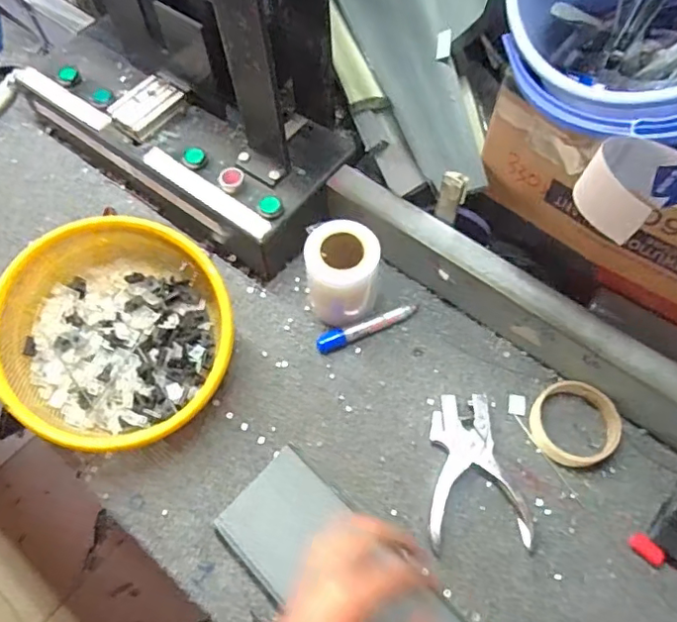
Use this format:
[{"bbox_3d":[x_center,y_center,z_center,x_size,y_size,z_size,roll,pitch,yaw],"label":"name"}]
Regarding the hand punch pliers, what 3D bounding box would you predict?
[{"bbox_3d":[0.130,0.160,0.570,0.097,0.024,0.151,-8,62,-3],"label":"hand punch pliers"}]

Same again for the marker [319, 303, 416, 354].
[{"bbox_3d":[0.034,0.018,0.652,0.125,0.016,0.022,-22,64,-10],"label":"marker"}]

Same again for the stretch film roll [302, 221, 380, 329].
[{"bbox_3d":[0.004,-0.036,0.628,0.076,0.111,0.073,-1,62,1],"label":"stretch film roll"}]

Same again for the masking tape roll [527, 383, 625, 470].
[{"bbox_3d":[0.247,0.118,0.590,0.083,0.023,0.089,-1,62,1],"label":"masking tape roll"}]

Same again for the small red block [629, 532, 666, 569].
[{"bbox_3d":[0.296,0.228,0.539,0.016,0.016,0.031,-34,66,-16],"label":"small red block"}]

